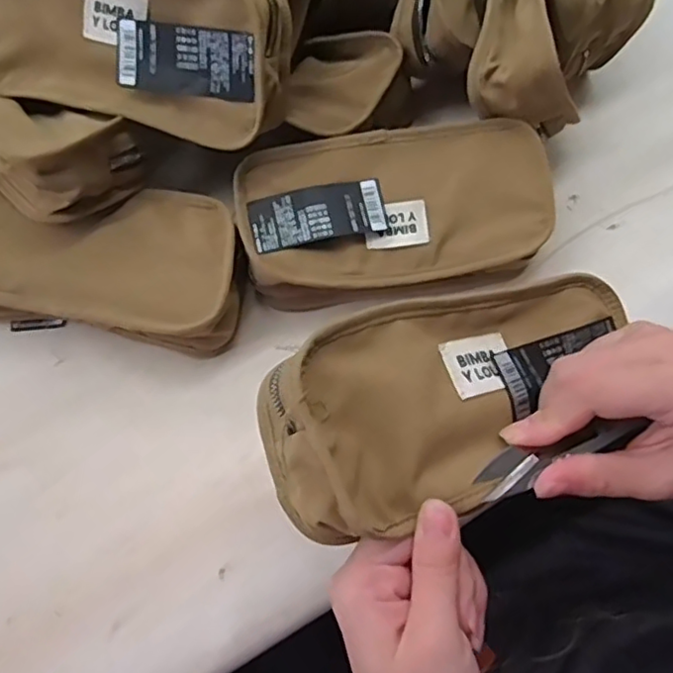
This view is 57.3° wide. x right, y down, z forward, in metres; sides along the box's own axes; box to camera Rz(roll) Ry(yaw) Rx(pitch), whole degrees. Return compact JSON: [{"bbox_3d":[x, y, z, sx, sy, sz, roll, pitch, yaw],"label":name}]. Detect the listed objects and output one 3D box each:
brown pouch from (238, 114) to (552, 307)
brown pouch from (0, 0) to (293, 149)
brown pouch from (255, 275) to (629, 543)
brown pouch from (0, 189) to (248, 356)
[{"bbox_3d":[0.034,-0.078,0.389,0.182,0.056,0.095,-7,76,-3],"label":"brown pouch"},{"bbox_3d":[-0.123,-0.176,0.361,0.191,0.049,0.094,19,116,8],"label":"brown pouch"},{"bbox_3d":[0.062,0.024,0.283,0.191,0.048,0.097,-25,77,-26],"label":"brown pouch"},{"bbox_3d":[-0.151,-0.046,0.386,0.189,0.052,0.093,9,76,1],"label":"brown pouch"}]

